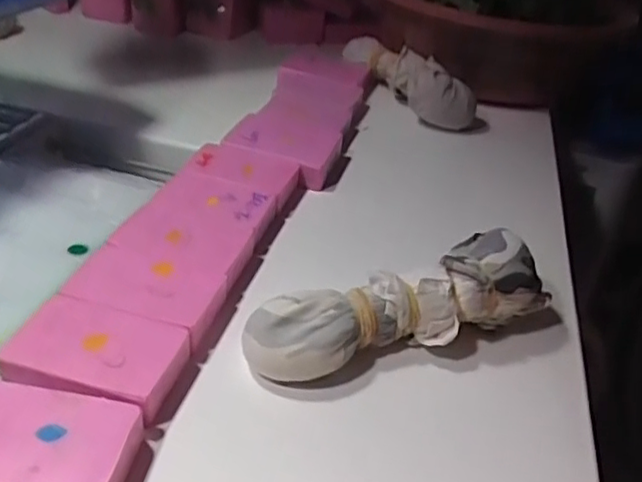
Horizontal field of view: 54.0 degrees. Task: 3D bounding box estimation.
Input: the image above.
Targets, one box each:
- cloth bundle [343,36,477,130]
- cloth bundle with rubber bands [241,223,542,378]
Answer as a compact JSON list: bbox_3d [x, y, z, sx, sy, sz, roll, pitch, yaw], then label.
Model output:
[{"bbox_3d":[0.071,-0.147,0.557,0.044,0.041,0.161,-14,40,-27],"label":"cloth bundle"},{"bbox_3d":[0.039,0.033,0.310,0.153,0.050,0.039,-11,38,-23],"label":"cloth bundle with rubber bands"}]

